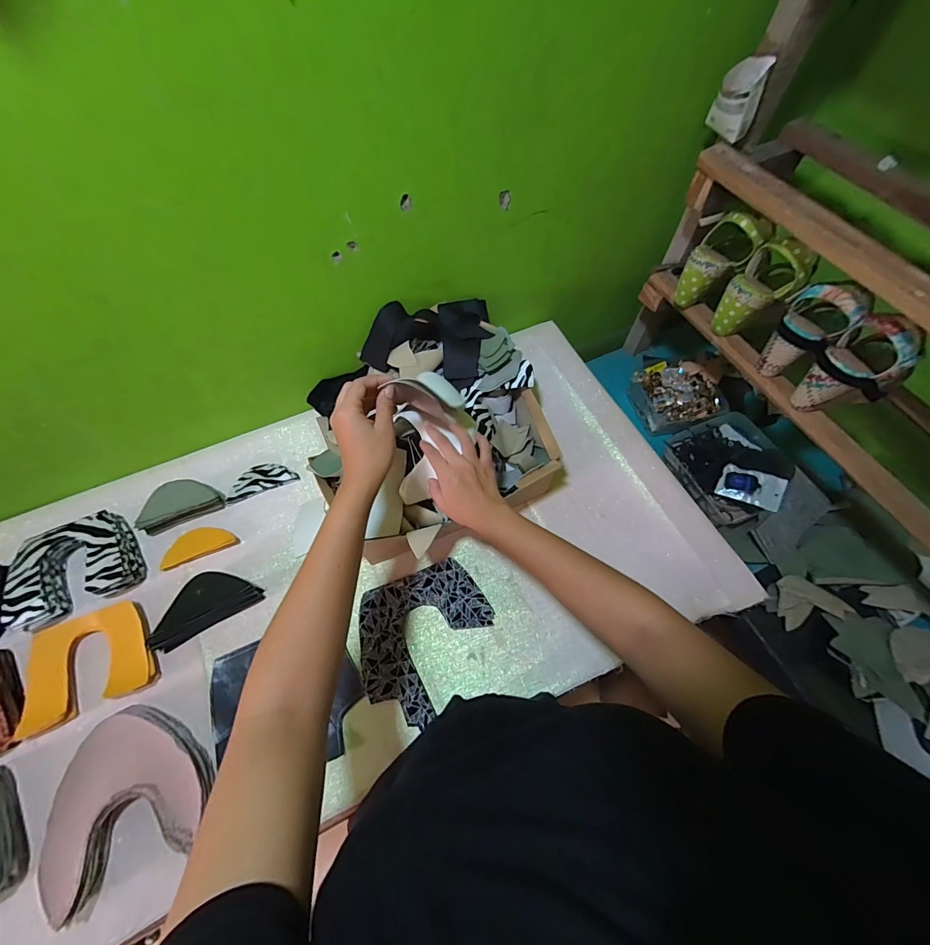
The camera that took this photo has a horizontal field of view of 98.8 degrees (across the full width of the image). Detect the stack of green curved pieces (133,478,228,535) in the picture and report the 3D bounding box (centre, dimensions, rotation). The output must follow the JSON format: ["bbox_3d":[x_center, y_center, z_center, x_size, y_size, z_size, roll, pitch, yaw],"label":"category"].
[{"bbox_3d":[-0.456,0.046,0.634,0.120,0.033,0.061,-22,65,-11],"label":"stack of green curved pieces"}]

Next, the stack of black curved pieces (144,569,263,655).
[{"bbox_3d":[-0.376,0.189,0.576,0.153,0.036,0.074,-25,66,-13],"label":"stack of black curved pieces"}]

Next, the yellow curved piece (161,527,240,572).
[{"bbox_3d":[-0.410,0.110,0.614,0.106,0.016,0.044,-20,64,-10],"label":"yellow curved piece"}]

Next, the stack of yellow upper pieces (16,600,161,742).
[{"bbox_3d":[-0.505,0.255,0.536,0.157,0.033,0.125,-21,65,-11],"label":"stack of yellow upper pieces"}]

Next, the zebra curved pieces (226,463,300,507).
[{"bbox_3d":[-0.346,0.010,0.673,0.112,0.008,0.056,-23,65,-12],"label":"zebra curved pieces"}]

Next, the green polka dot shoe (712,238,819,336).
[{"bbox_3d":[0.446,-0.274,0.603,0.076,0.134,0.084,-41,70,-19],"label":"green polka dot shoe"}]

